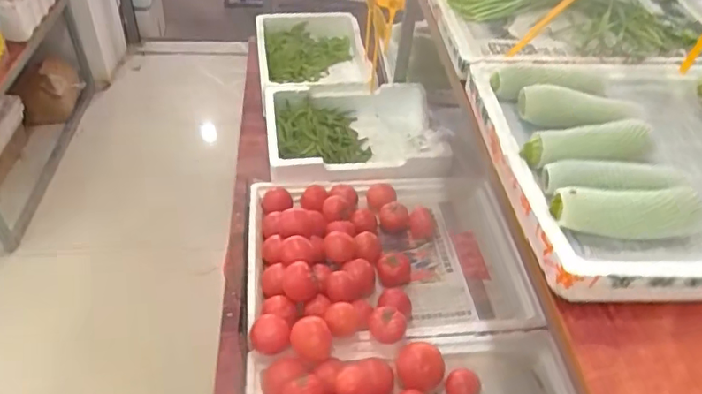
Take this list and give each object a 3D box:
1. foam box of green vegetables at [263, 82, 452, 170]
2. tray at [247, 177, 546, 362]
[{"bbox_3d":[0.008,-0.156,1.533,0.478,0.163,0.384,-5,45,-10],"label":"foam box of green vegetables"},{"bbox_3d":[0.057,0.127,1.174,0.551,0.140,0.478,-3,44,-8],"label":"tray"}]

